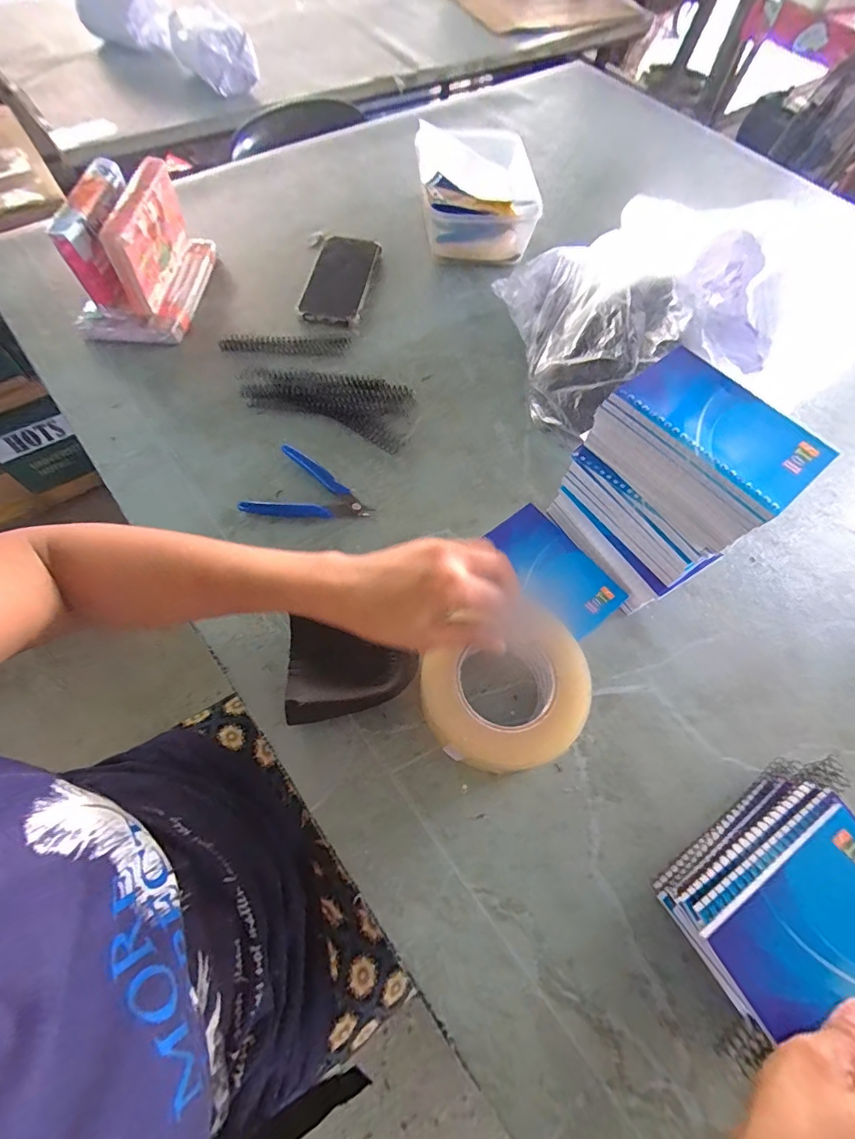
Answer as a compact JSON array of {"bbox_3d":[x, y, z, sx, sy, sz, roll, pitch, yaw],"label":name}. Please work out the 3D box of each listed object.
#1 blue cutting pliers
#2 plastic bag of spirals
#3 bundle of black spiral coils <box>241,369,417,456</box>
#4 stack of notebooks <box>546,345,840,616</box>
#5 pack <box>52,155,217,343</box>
[{"bbox_3d":[-0.116,-0.079,0.490,0.119,0.010,0.091,20,65,7],"label":"blue cutting pliers"},{"bbox_3d":[0.228,-0.295,0.545,0.238,0.133,0.289,-10,65,-7],"label":"plastic bag of spirals"},{"bbox_3d":[-0.114,-0.198,0.545,0.190,0.012,0.090,14,64,4],"label":"bundle of black spiral coils"},{"bbox_3d":[0.193,-0.060,0.401,0.082,0.184,0.131,-34,70,-17],"label":"stack of notebooks"},{"bbox_3d":[-0.366,-0.391,0.596,0.132,0.127,0.198,0,64,-2],"label":"pack"}]

